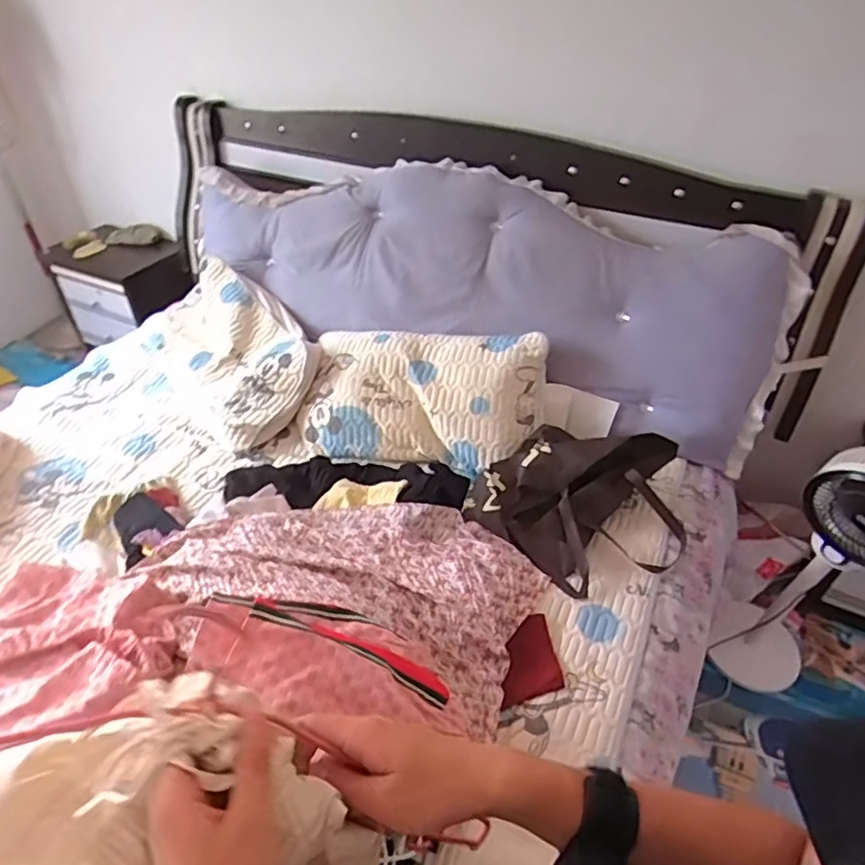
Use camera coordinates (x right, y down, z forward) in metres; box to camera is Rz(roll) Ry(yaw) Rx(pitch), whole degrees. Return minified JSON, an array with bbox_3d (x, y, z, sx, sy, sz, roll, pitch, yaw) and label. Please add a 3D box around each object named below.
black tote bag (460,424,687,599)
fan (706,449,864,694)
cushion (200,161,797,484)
[{"bbox_3d":[0.323,0.128,1.252,0.405,0.129,0.356,27,47,27],"label":"black tote bag"},{"bbox_3d":[0.827,0.303,1.279,0.212,0.756,0.250,24,46,25],"label":"fan"},{"bbox_3d":[0.007,-0.459,1.619,1.756,0.377,0.374,22,45,22],"label":"cushion"}]

